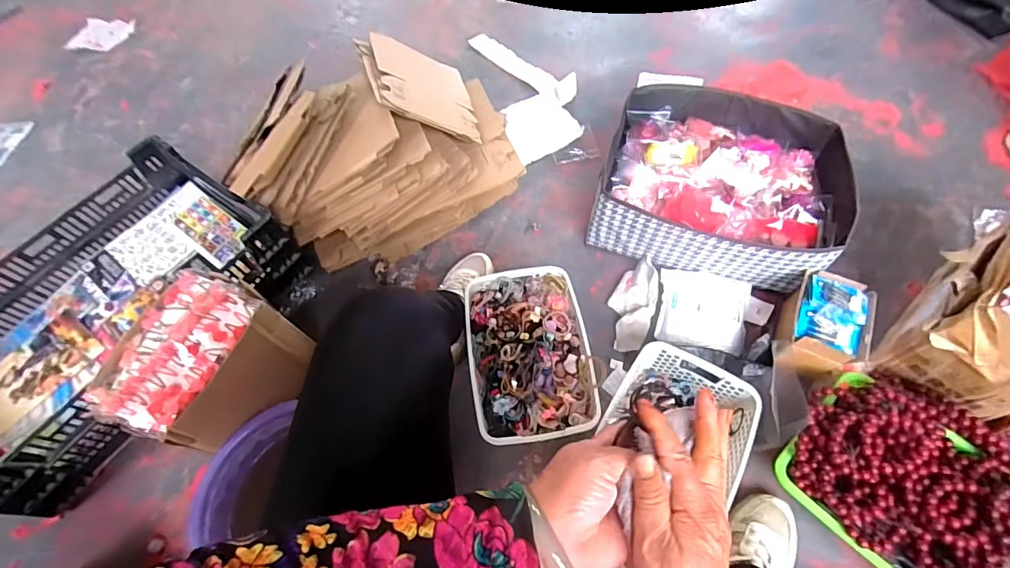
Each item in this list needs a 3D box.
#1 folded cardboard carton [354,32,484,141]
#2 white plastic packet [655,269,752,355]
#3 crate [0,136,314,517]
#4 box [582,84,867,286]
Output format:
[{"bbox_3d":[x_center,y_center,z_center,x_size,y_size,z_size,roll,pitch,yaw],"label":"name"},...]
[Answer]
[{"bbox_3d":[-0.185,-0.437,1.017,0.249,0.030,0.263,5,54,-41],"label":"folded cardboard carton"},{"bbox_3d":[0.365,0.050,0.838,0.156,0.027,0.152,10,63,10],"label":"white plastic packet"},{"bbox_3d":[-0.746,0.063,0.850,0.427,0.178,0.635,28,65,18],"label":"crate"},{"bbox_3d":[0.413,-0.184,0.903,0.412,0.172,0.361,16,64,13],"label":"box"}]

